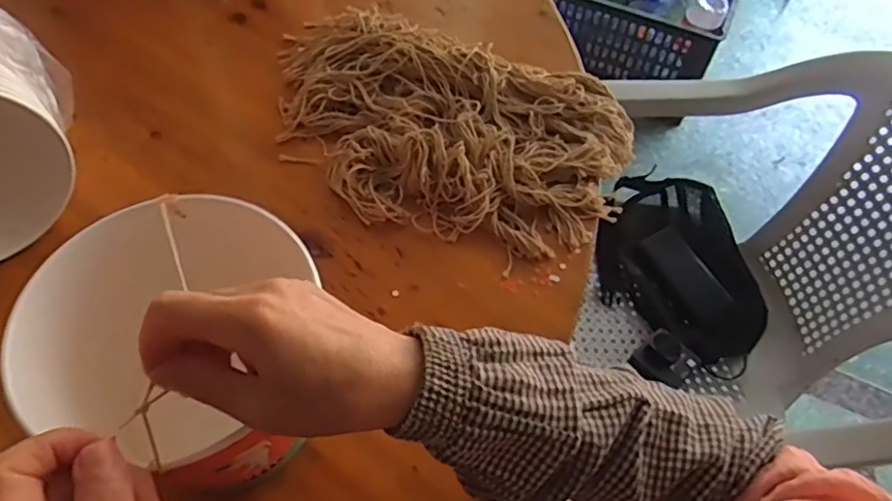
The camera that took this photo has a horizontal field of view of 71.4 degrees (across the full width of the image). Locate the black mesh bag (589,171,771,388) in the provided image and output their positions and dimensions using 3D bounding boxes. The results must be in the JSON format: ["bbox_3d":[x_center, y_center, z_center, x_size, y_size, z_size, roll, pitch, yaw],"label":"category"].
[{"bbox_3d":[0.357,0.039,0.948,0.235,0.069,0.333,-7,58,-7],"label":"black mesh bag"}]

